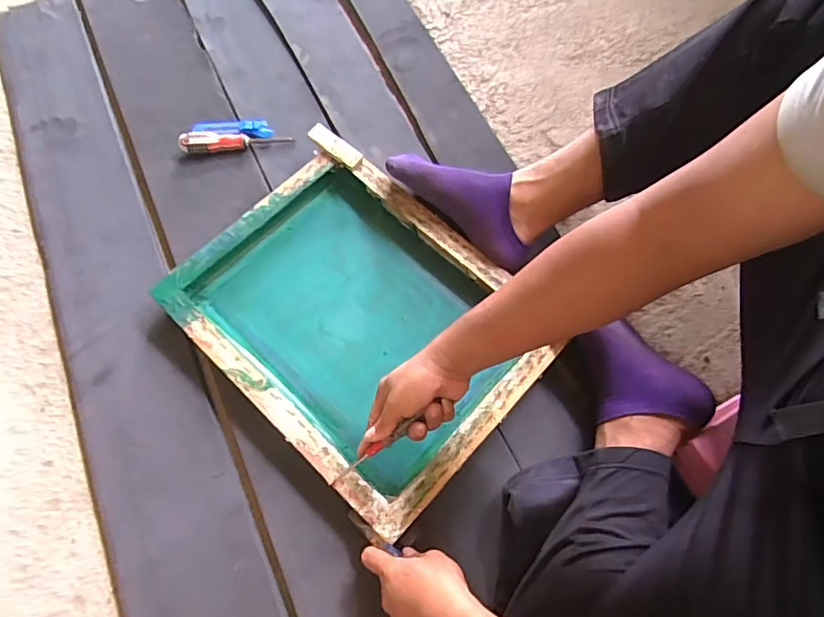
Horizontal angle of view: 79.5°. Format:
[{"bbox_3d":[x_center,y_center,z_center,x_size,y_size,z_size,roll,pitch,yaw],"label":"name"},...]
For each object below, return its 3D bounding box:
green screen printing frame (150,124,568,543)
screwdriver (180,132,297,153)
[{"bbox_3d":[-0.068,0.012,0.674,0.445,0.054,0.342,40,74,15],"label":"green screen printing frame"},{"bbox_3d":[-0.285,-0.277,0.804,0.174,0.030,0.029,-8,69,-2],"label":"screwdriver"}]

